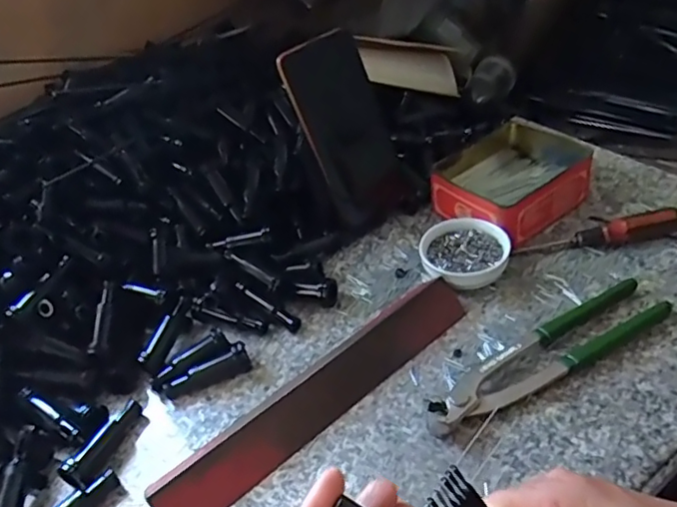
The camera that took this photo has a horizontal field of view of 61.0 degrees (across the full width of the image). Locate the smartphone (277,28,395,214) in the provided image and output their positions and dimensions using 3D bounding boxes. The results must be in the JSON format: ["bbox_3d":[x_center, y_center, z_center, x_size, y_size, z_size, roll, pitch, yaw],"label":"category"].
[{"bbox_3d":[0.005,-0.120,0.526,0.080,0.154,0.015,-38,30,-15],"label":"smartphone"}]

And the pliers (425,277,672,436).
[{"bbox_3d":[0.144,0.068,0.403,0.193,0.014,0.045,-26,42,-15],"label":"pliers"}]

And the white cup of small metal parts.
[{"bbox_3d":[0.104,0.001,0.479,0.070,0.022,0.070,-7,40,6],"label":"white cup of small metal parts"}]

